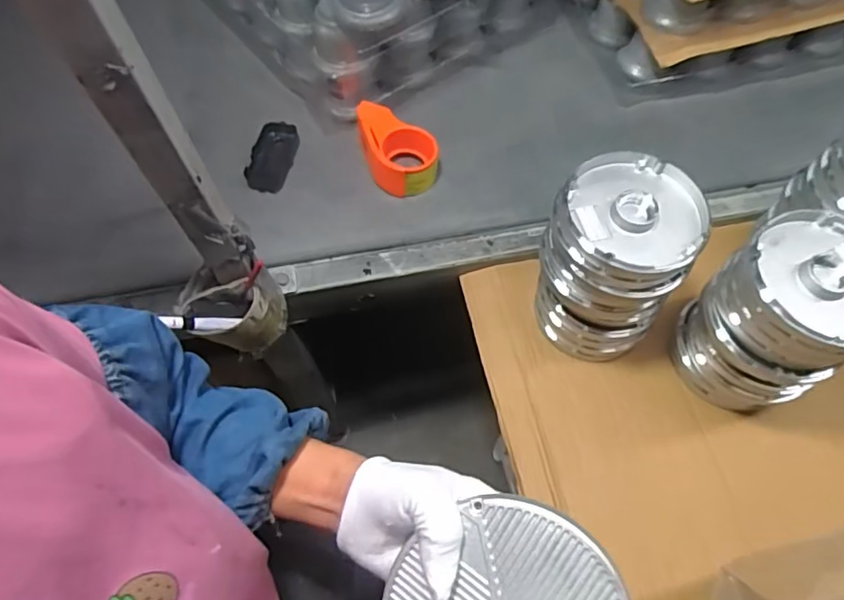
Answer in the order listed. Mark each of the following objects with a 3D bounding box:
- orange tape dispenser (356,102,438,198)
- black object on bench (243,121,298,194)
[{"bbox_3d":[-0.033,-0.217,0.799,0.099,0.062,0.127,-14,64,-7],"label":"orange tape dispenser"},{"bbox_3d":[-0.219,-0.208,0.821,0.056,0.021,0.118,10,63,5],"label":"black object on bench"}]

